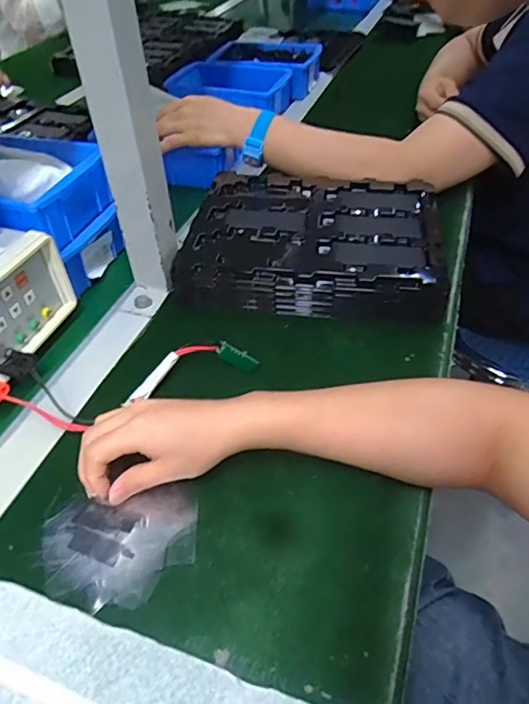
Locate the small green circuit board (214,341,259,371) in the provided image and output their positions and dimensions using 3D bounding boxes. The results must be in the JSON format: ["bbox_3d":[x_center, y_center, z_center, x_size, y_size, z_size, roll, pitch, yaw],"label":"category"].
[{"bbox_3d":[-0.025,0.005,0.465,0.039,0.016,0.004,33,19,-3],"label":"small green circuit board"}]

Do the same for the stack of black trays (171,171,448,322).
[{"bbox_3d":[0.055,-0.129,0.579,0.275,0.053,0.228,6,46,8],"label":"stack of black trays"}]

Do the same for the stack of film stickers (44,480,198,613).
[{"bbox_3d":[-0.103,0.138,0.359,0.107,0.006,0.081,-4,47,-6],"label":"stack of film stickers"}]

